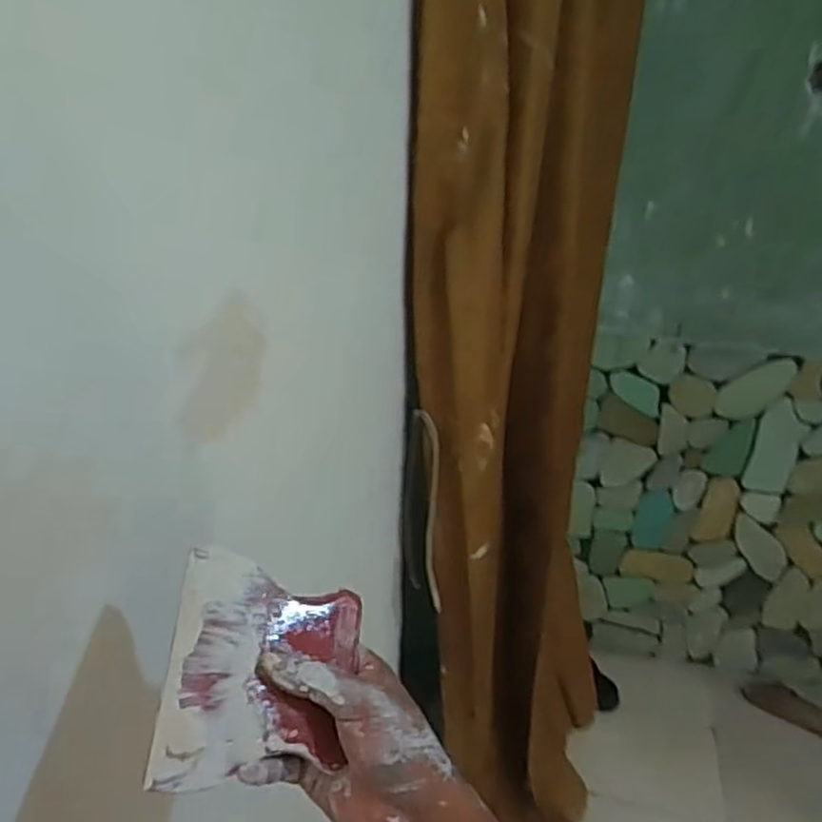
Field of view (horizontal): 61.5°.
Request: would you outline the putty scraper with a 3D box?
[{"bbox_3d":[-0.079,0.142,0.383,0.104,0.015,0.118,16,59,-23],"label":"putty scraper"}]

